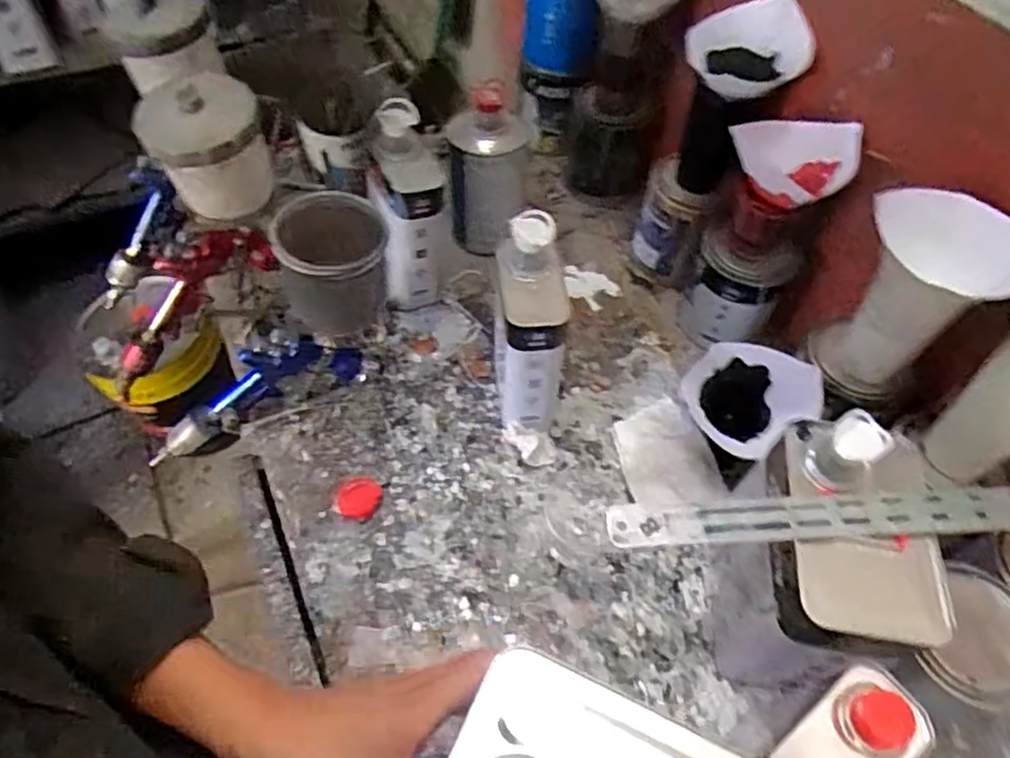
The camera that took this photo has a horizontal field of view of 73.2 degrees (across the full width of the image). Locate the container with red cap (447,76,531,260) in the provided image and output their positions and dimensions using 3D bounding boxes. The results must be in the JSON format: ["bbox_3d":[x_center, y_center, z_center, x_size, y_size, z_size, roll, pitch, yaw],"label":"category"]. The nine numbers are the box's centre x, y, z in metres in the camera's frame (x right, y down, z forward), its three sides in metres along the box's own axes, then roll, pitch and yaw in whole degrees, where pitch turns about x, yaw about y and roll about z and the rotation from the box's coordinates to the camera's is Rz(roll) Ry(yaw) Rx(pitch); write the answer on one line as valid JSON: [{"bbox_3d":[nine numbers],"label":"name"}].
[{"bbox_3d":[-0.020,-0.258,0.850,0.094,0.210,0.096,1,56,0],"label":"container with red cap"}]

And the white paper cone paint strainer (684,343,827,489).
[{"bbox_3d":[0.242,0.029,0.684,0.107,0.097,0.114,-31,62,-19],"label":"white paper cone paint strainer"}]

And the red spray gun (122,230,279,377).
[{"bbox_3d":[-0.364,-0.084,0.760,0.250,0.102,0.037,-40,59,16],"label":"red spray gun"}]

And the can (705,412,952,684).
[{"bbox_3d":[0.257,0.148,0.561,0.123,0.220,0.166,10,57,7],"label":"can"}]

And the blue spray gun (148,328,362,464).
[{"bbox_3d":[-0.285,0.029,0.745,0.269,0.116,0.039,-31,56,17],"label":"blue spray gun"}]

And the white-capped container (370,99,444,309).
[{"bbox_3d":[-0.108,-0.186,0.788,0.076,0.229,0.106,-9,57,-6],"label":"white-capped container"}]

